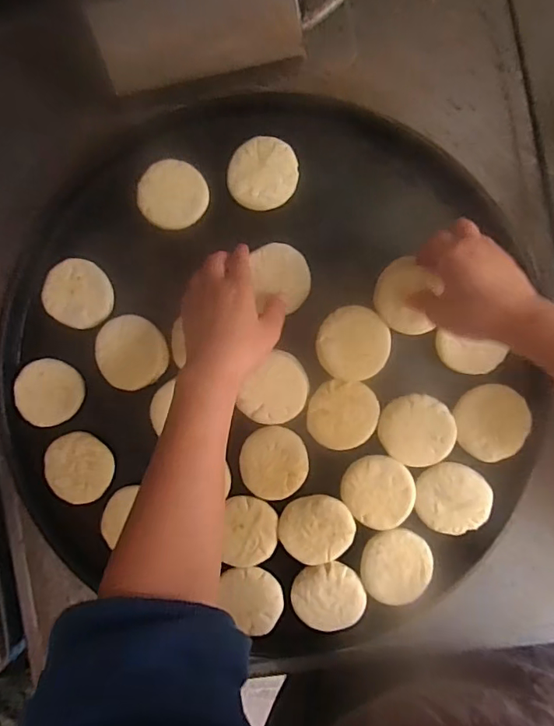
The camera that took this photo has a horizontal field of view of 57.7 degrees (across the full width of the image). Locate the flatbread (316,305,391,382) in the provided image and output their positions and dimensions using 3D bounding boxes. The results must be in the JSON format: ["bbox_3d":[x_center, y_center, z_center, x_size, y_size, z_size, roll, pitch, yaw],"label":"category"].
[{"bbox_3d":[0.074,-0.018,0.484,0.068,0.019,0.070,1,90,8],"label":"flatbread"}]

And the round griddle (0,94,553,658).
[{"bbox_3d":[-0.011,-0.001,0.511,0.539,0.064,0.499,0,90,5],"label":"round griddle"}]

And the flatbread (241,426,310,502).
[{"bbox_3d":[-0.003,0.100,0.498,0.065,0.013,0.071,2,90,8],"label":"flatbread"}]

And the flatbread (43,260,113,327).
[{"bbox_3d":[-0.205,-0.072,0.520,0.071,0.009,0.066,0,90,8],"label":"flatbread"}]

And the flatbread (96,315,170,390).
[{"bbox_3d":[-0.145,-0.011,0.505,0.065,0.019,0.073,-34,85,7],"label":"flatbread"}]

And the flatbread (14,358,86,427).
[{"bbox_3d":[-0.238,0.030,0.520,0.069,0.006,0.066,17,92,8],"label":"flatbread"}]

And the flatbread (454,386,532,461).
[{"bbox_3d":[0.208,0.057,0.483,0.066,0.016,0.070,-2,89,8],"label":"flatbread"}]

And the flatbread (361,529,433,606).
[{"bbox_3d":[0.116,0.197,0.484,0.064,0.006,0.069,0,90,8],"label":"flatbread"}]

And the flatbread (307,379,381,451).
[{"bbox_3d":[0.065,0.051,0.490,0.067,0.007,0.066,5,90,8],"label":"flatbread"}]

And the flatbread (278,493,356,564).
[{"bbox_3d":[0.039,0.164,0.493,0.072,0.005,0.067,0,89,8],"label":"flatbread"}]

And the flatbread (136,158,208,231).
[{"bbox_3d":[-0.105,-0.172,0.510,0.068,0.009,0.068,-2,88,-2],"label":"flatbread"}]

